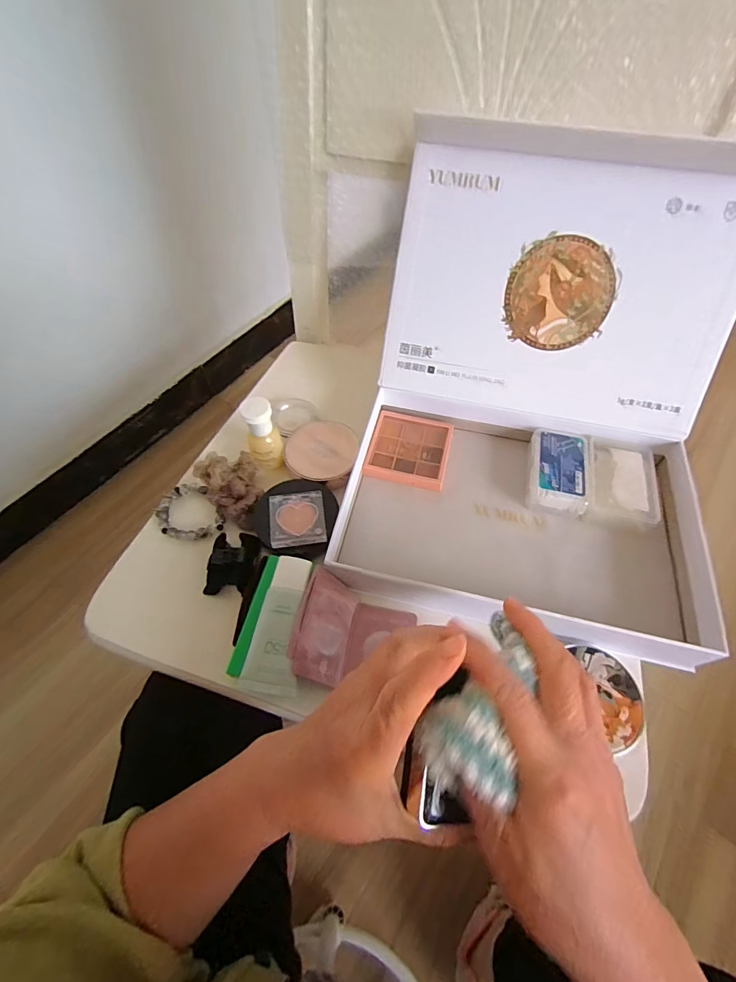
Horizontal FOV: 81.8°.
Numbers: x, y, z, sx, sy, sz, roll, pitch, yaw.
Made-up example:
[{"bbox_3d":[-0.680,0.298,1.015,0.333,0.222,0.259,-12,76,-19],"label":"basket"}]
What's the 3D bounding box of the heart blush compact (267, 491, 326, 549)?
[{"bbox_3d":[-0.059,0.023,0.359,0.045,0.010,0.049,-8,61,-4],"label":"heart blush compact"}]

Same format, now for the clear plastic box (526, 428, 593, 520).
[{"bbox_3d":[0.177,-0.018,0.399,0.053,0.025,0.083,10,61,7],"label":"clear plastic box"}]

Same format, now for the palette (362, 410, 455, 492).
[{"bbox_3d":[0.042,-0.042,0.422,0.076,0.009,0.083,12,61,7],"label":"palette"}]

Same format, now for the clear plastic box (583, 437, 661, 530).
[{"bbox_3d":[0.230,-0.006,0.391,0.057,0.024,0.085,14,62,8],"label":"clear plastic box"}]

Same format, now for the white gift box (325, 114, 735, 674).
[{"bbox_3d":[0.143,-0.081,0.344,0.285,0.201,0.337,12,61,7],"label":"white gift box"}]

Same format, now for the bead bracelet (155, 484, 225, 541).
[{"bbox_3d":[-0.165,0.020,0.390,0.053,0.007,0.060,-26,67,-18],"label":"bead bracelet"}]

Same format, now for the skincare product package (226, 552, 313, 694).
[{"bbox_3d":[-0.070,0.094,0.308,0.046,0.017,0.094,3,61,3],"label":"skincare product package"}]

